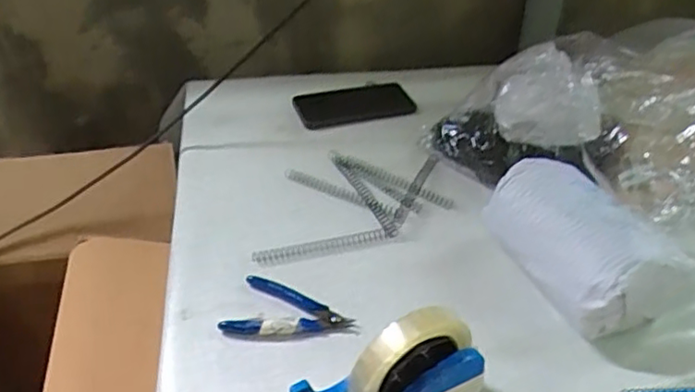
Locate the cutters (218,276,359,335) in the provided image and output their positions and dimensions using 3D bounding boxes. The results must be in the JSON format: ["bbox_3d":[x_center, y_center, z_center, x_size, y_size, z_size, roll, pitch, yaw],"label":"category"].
[{"bbox_3d":[-0.055,0.117,0.604,0.117,0.012,0.066,13,40,14],"label":"cutters"}]

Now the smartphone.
[{"bbox_3d":[0.010,-0.137,0.925,0.171,0.007,0.087,-9,40,-13],"label":"smartphone"}]

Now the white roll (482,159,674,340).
[{"bbox_3d":[0.218,0.054,0.620,0.099,0.099,0.174,-17,42,-22],"label":"white roll"}]

